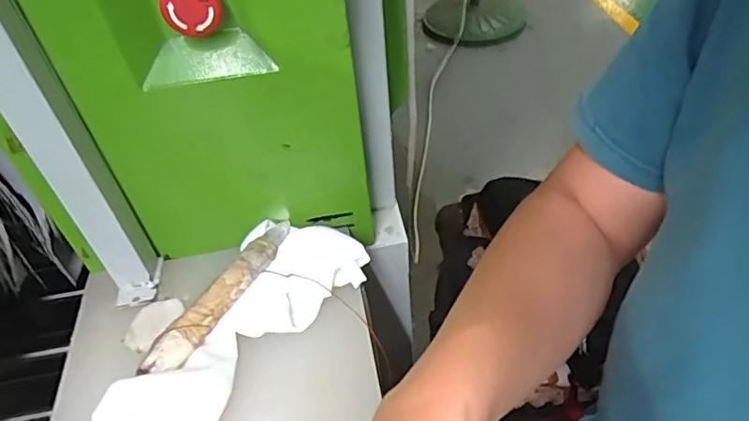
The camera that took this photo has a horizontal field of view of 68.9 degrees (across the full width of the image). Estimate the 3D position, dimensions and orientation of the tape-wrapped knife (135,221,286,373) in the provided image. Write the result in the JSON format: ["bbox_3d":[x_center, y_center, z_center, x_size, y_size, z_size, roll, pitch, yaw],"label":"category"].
[{"bbox_3d":[-0.121,0.066,0.435,0.027,0.015,0.158,23,51,26],"label":"tape-wrapped knife"}]

